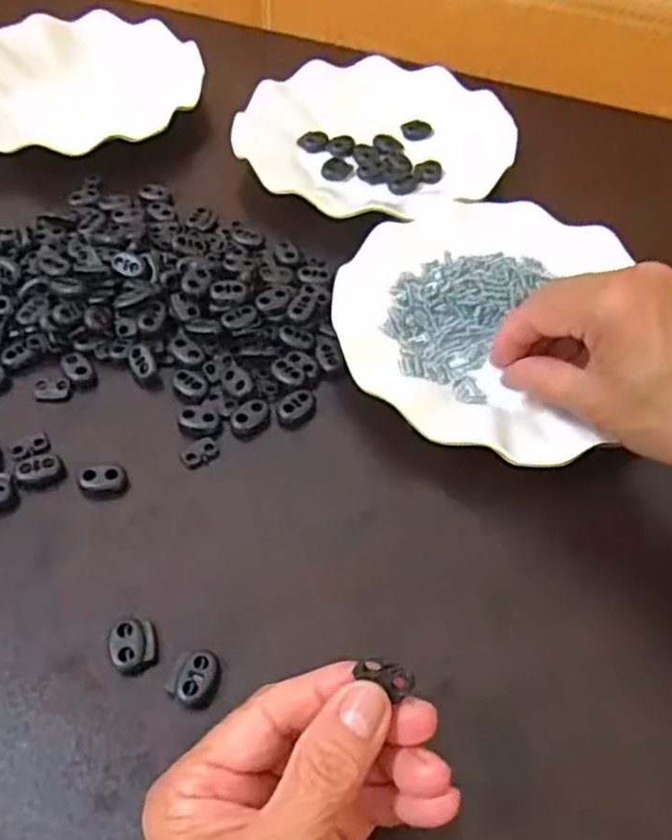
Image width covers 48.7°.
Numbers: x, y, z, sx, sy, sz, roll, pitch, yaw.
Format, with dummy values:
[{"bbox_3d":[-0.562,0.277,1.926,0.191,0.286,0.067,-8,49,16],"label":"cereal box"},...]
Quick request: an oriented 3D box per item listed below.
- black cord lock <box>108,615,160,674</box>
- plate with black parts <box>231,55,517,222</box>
[{"bbox_3d":[-0.082,0.090,0.301,0.018,0.009,0.023,-16,54,-15],"label":"black cord lock"},{"bbox_3d":[0.031,-0.200,0.521,0.181,0.021,0.170,1,52,-1],"label":"plate with black parts"}]

